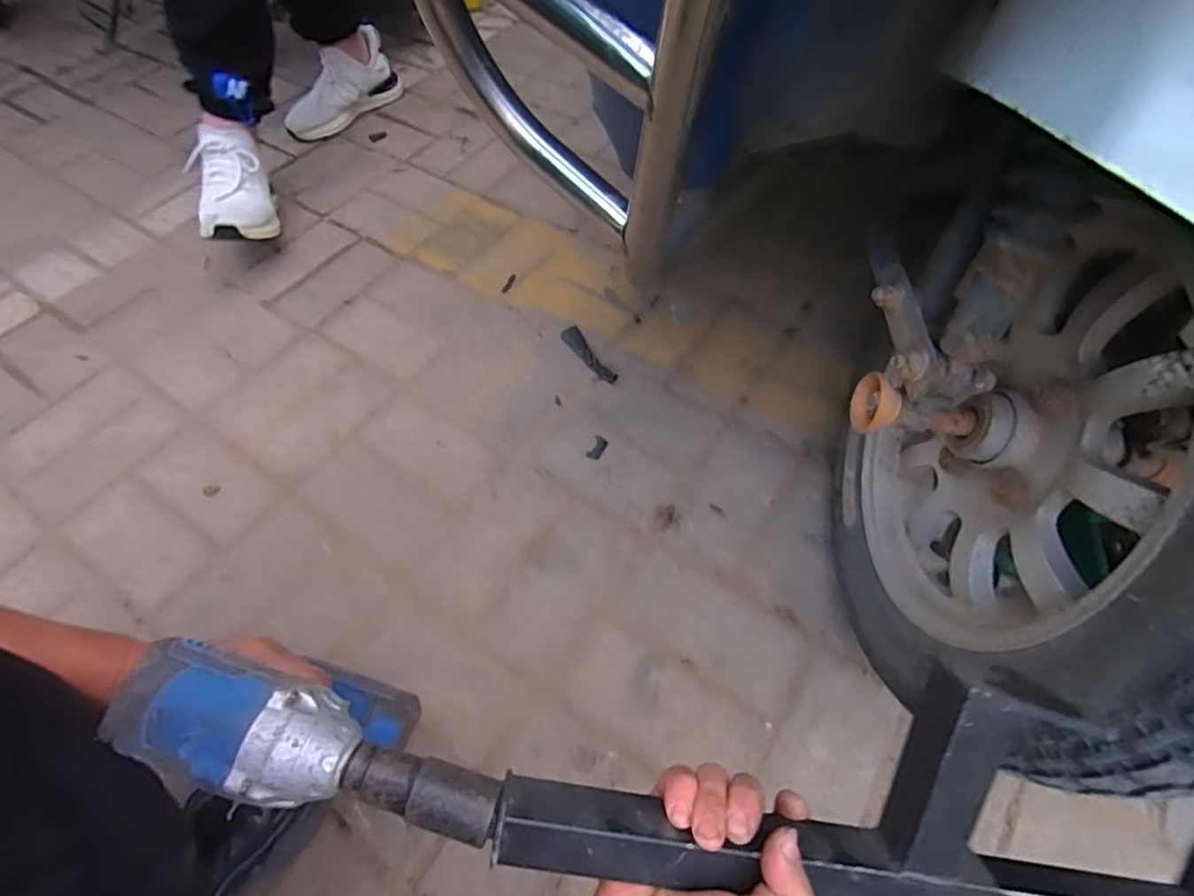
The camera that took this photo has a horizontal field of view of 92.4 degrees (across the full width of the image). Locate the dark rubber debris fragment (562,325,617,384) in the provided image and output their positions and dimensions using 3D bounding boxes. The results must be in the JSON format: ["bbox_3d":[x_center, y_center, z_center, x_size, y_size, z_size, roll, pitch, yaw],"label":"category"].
[{"bbox_3d":[-0.012,-0.132,0.800,0.025,0.013,0.114,-30,61,-15],"label":"dark rubber debris fragment"}]

